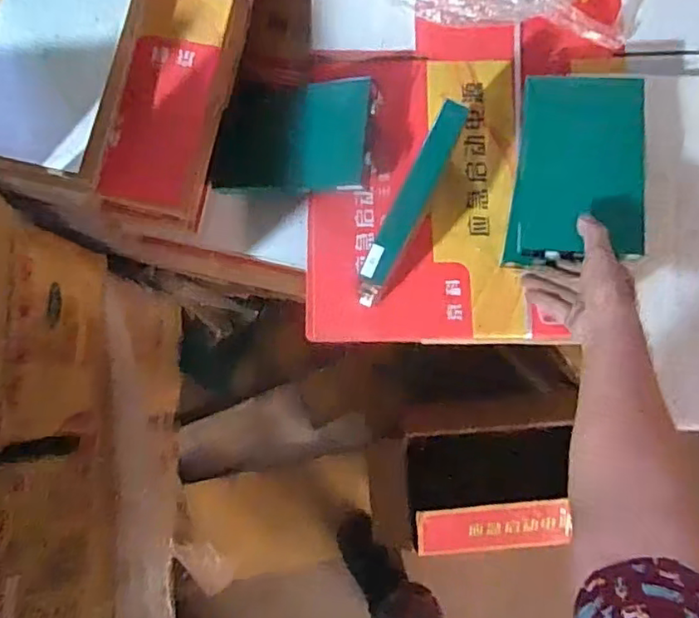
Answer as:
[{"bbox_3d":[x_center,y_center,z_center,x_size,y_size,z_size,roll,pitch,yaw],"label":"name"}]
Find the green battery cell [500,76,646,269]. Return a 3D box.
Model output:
[{"bbox_3d":[0.268,-0.159,0.697,0.145,0.021,0.222,7,87,21],"label":"green battery cell"}]

